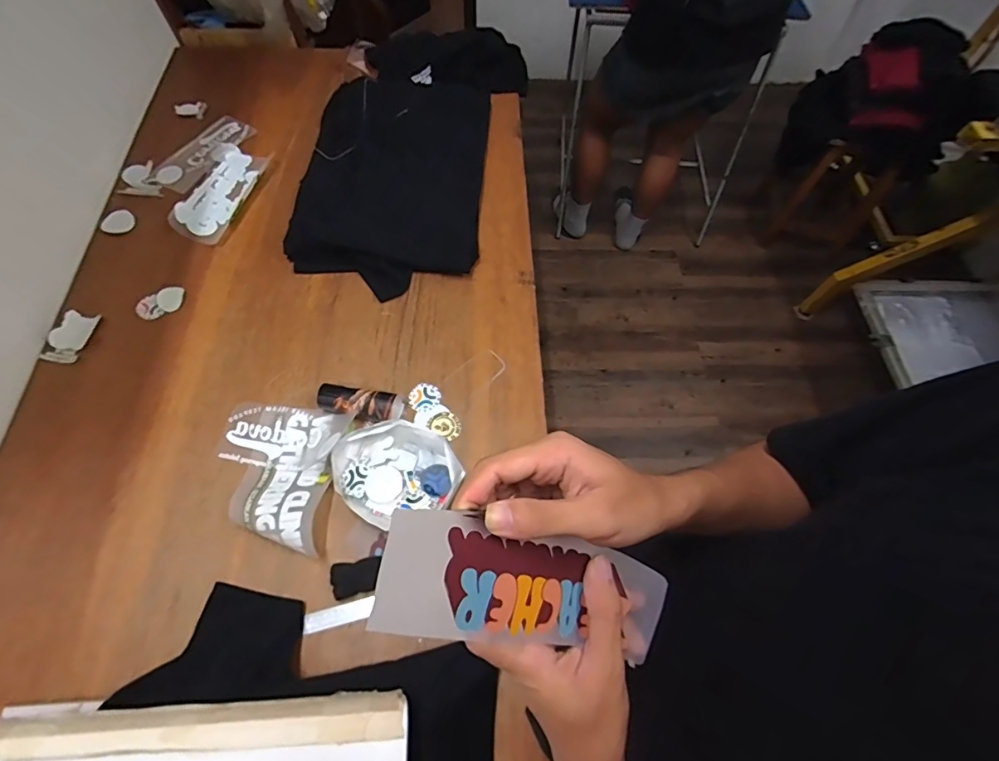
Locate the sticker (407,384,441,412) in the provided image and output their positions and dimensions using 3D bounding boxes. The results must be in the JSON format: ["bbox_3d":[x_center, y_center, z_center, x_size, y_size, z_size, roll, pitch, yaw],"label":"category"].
[{"bbox_3d":[-0.133,0.030,0.858,0.052,0.005,0.055,1,64,-1],"label":"sticker"}]

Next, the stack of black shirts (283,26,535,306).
[{"bbox_3d":[-0.198,-0.559,1.098,0.406,0.086,0.791,11,65,4],"label":"stack of black shirts"}]

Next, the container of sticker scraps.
[{"bbox_3d":[-0.166,0.144,0.775,0.188,0.039,0.167,-25,68,-13],"label":"container of sticker scraps"}]

